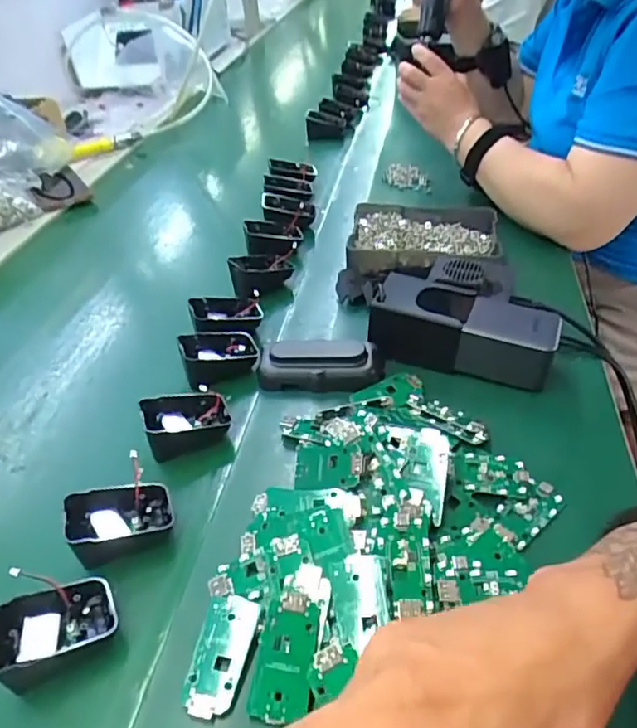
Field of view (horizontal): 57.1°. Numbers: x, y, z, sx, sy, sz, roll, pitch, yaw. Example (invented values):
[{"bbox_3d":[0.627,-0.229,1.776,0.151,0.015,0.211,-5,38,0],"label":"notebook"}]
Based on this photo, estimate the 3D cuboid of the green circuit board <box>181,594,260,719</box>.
[{"bbox_3d":[-0.055,0.163,0.331,0.029,0.004,0.064,5,42,11],"label":"green circuit board"}]

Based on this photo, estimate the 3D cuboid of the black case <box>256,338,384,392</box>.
[{"bbox_3d":[0.001,0.001,0.512,0.109,0.031,0.043,-2,41,3],"label":"black case"}]

